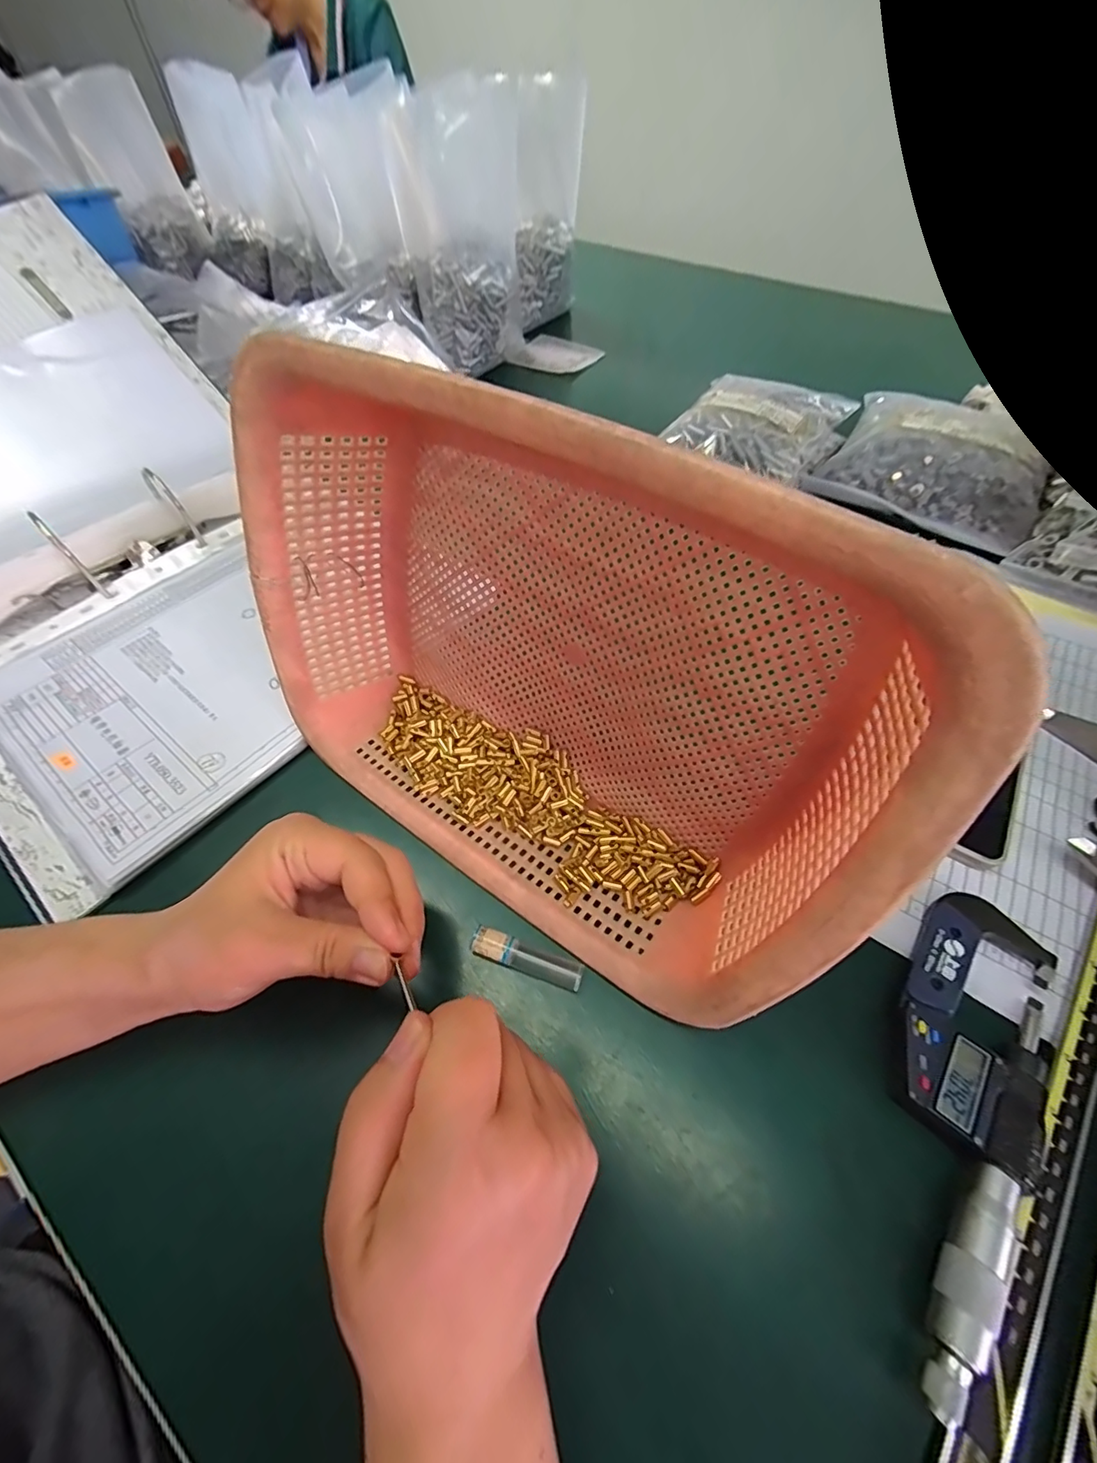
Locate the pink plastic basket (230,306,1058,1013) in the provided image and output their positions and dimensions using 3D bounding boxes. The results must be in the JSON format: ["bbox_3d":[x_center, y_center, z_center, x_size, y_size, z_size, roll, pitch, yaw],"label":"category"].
[{"bbox_3d":[-0.005,-0.024,0.225,0.289,0.213,0.087,32,42,20],"label":"pink plastic basket"}]

